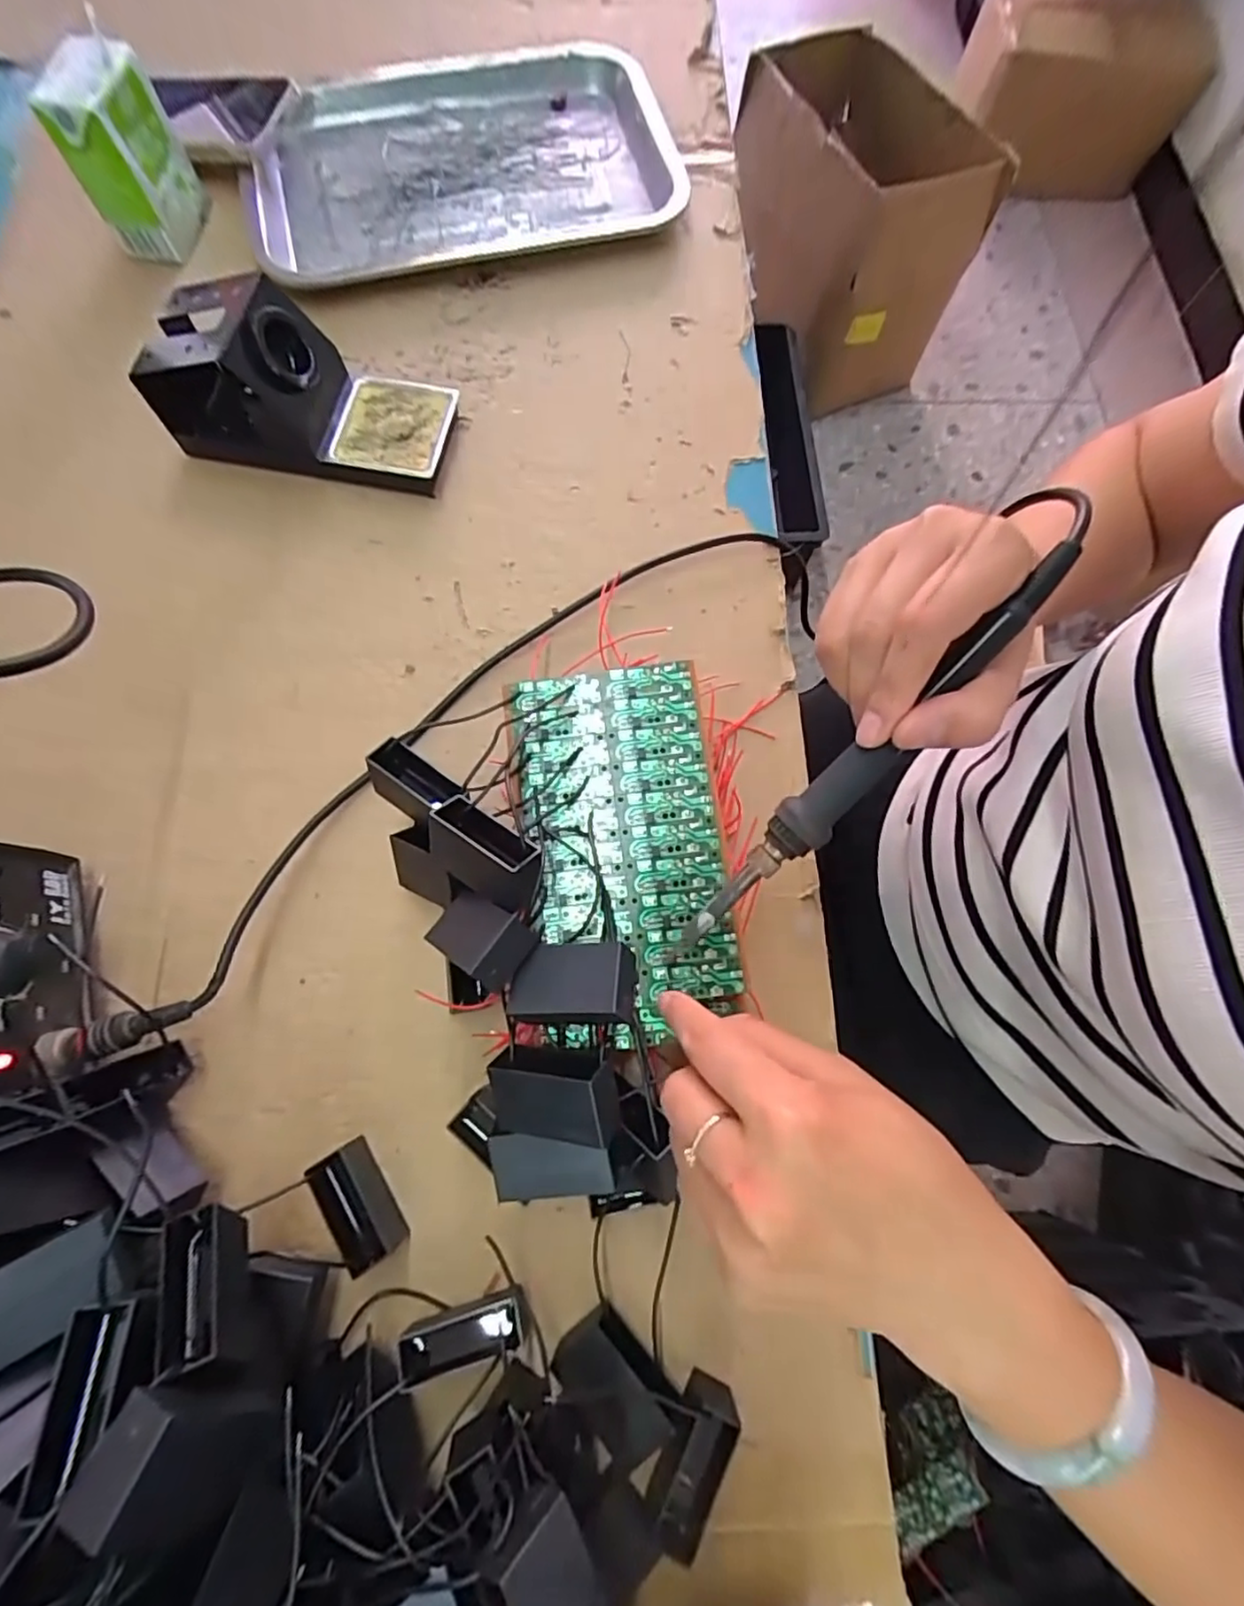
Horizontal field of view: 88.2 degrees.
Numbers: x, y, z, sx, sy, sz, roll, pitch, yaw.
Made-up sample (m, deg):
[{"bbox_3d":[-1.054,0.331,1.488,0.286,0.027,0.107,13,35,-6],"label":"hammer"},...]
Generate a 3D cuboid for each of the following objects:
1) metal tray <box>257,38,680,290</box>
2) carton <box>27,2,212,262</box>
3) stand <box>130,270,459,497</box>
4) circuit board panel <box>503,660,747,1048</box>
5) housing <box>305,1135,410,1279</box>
[{"bbox_3d":[-0.120,-0.475,0.473,0.298,0.031,0.218,-17,74,-5],"label":"metal tray"},{"bbox_3d":[-0.322,-0.422,0.412,0.047,0.092,0.061,7,74,2],"label":"carton"},{"bbox_3d":[-0.189,-0.248,0.380,0.160,0.078,0.074,11,74,3],"label":"stand"},{"bbox_3d":[0.000,0.019,0.296,0.088,0.008,0.170,-8,74,-3],"label":"circuit board panel"},{"bbox_3d":[-0.116,0.175,0.282,0.016,0.030,0.048,-32,76,-9],"label":"housing"}]

